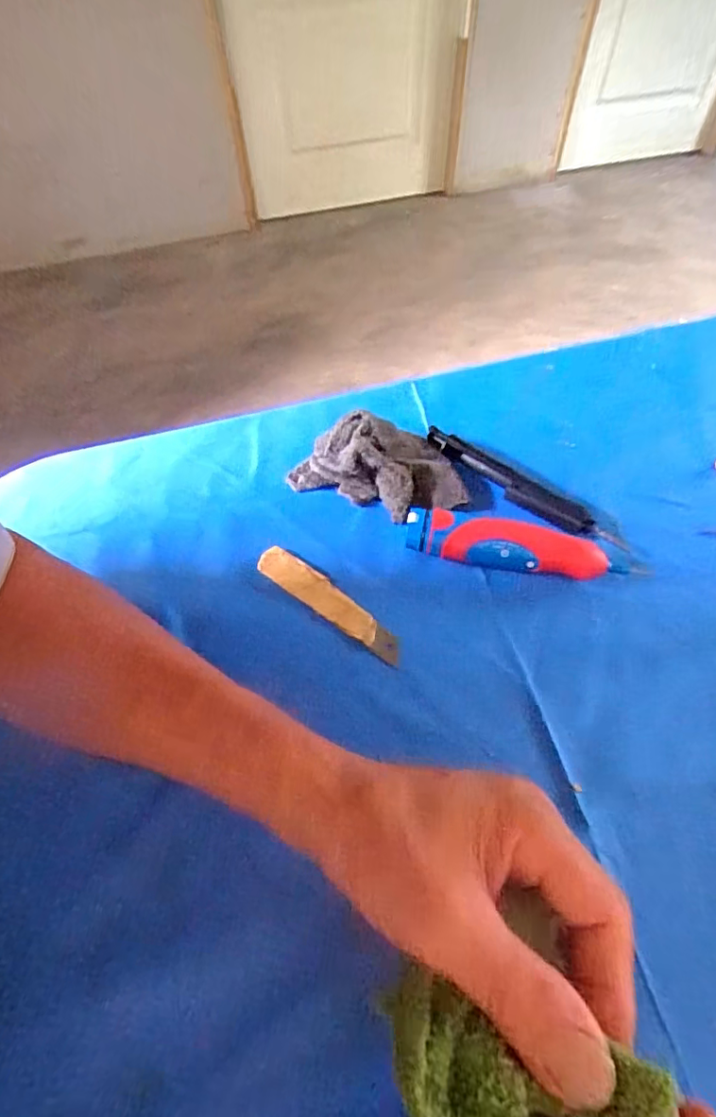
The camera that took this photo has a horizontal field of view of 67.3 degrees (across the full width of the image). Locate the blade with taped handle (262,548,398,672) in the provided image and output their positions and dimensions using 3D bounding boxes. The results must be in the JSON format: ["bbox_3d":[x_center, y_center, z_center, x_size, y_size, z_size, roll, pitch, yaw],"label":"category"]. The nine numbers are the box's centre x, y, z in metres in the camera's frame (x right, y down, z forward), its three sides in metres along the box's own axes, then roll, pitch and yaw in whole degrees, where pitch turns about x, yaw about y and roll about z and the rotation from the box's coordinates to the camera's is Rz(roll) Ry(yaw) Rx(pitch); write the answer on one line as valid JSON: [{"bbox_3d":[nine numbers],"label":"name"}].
[{"bbox_3d":[-0.018,0.027,0.352,0.115,0.005,0.023,31,62,22],"label":"blade with taped handle"}]

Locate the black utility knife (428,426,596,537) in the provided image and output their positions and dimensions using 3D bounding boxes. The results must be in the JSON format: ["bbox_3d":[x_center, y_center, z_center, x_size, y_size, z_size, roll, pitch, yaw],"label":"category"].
[{"bbox_3d":[0.108,-0.057,0.396,0.139,0.021,0.019,37,65,25],"label":"black utility knife"}]

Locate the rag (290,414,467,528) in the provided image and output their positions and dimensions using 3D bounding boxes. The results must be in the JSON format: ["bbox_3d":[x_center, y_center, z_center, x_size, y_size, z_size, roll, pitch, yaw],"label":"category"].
[{"bbox_3d":[0.012,-0.068,0.398,0.128,0.037,0.081,-5,55,0],"label":"rag"}]

